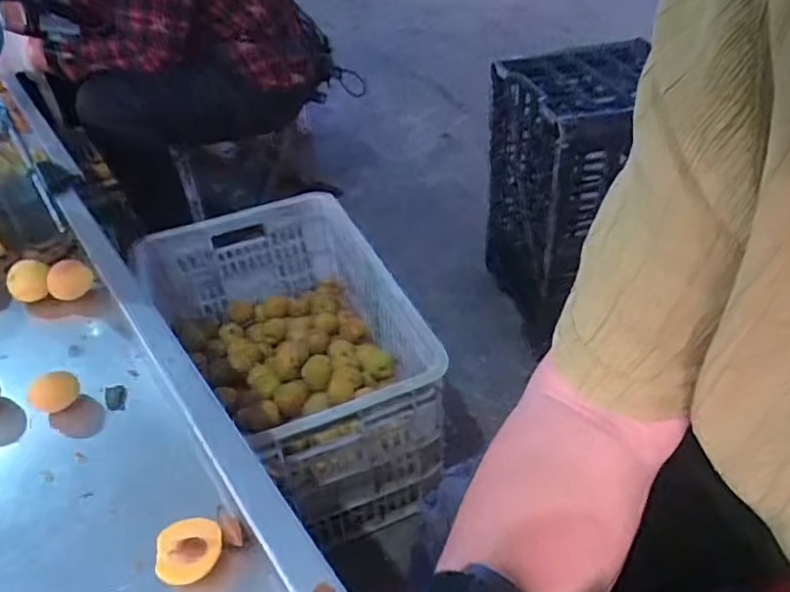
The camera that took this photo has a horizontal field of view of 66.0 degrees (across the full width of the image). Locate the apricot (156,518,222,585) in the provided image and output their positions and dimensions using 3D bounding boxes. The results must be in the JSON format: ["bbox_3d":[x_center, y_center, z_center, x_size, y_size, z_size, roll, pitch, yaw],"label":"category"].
[{"bbox_3d":[-0.144,0.181,0.430,0.044,0.027,0.043,-15,39,-12],"label":"apricot"}]

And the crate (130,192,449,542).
[{"bbox_3d":[-0.182,0.088,0.977,0.355,0.240,0.535,-17,40,-15],"label":"crate"}]

